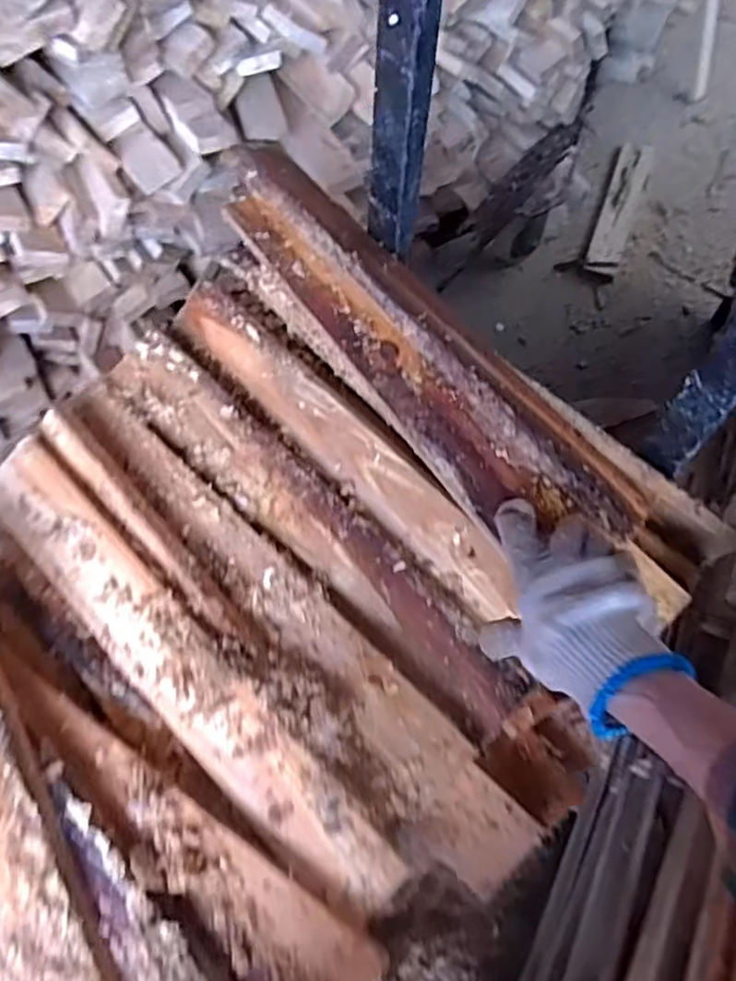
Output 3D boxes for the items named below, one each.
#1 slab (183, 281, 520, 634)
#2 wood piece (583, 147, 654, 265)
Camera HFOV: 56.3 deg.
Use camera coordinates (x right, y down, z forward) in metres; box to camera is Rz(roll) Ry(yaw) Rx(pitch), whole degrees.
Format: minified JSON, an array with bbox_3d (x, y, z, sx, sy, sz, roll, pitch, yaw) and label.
[{"bbox_3d":[-0.026,-0.051,0.653,0.429,0.026,0.068,43,107,17],"label":"slab"},{"bbox_3d":[0.611,-0.697,1.656,0.083,0.025,0.482,20,61,8],"label":"wood piece"}]

